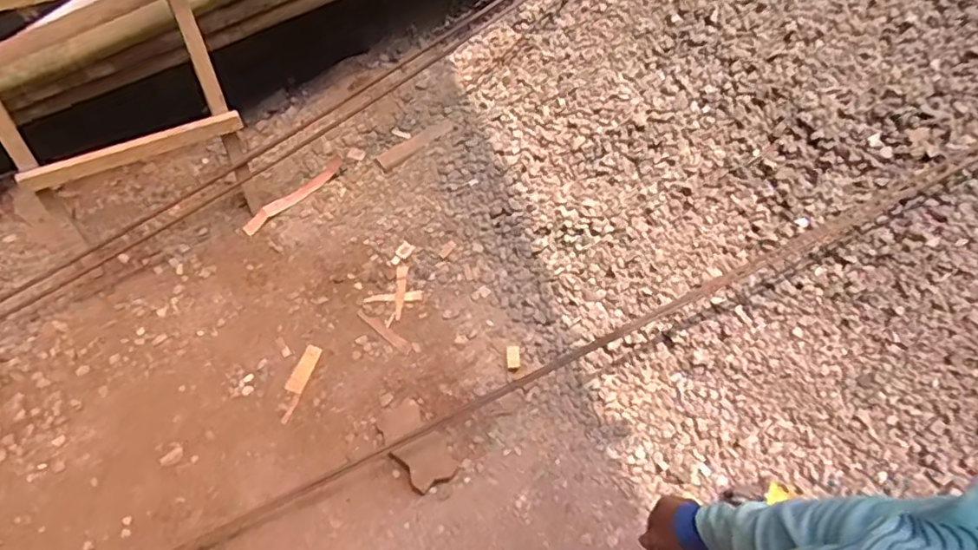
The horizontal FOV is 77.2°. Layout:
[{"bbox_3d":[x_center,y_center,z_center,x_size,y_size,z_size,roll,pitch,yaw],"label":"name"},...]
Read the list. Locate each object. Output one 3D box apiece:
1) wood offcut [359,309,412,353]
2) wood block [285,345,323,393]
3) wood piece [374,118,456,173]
[{"bbox_3d":[-0.275,0.147,1.600,0.177,0.008,0.029,34,62,16],"label":"wood offcut"},{"bbox_3d":[-0.468,0.235,1.548,0.046,0.017,0.124,19,59,8],"label":"wood block"},{"bbox_3d":[-0.221,-0.394,1.848,0.260,0.015,0.057,-31,64,-1],"label":"wood piece"}]

